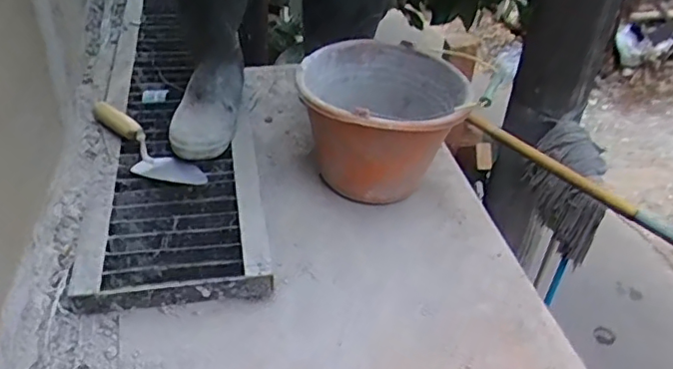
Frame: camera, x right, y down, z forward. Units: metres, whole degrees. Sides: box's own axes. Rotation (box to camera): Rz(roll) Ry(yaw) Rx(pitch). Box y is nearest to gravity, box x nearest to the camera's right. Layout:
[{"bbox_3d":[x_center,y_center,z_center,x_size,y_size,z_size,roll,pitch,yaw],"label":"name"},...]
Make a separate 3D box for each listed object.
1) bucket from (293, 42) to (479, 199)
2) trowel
[{"bbox_3d":[0.072,-0.113,1.030,0.270,0.202,0.266,3,37,-2],"label":"bucket"},{"bbox_3d":[-0.332,-0.064,0.990,0.308,0.044,0.079,27,42,26],"label":"trowel"}]

